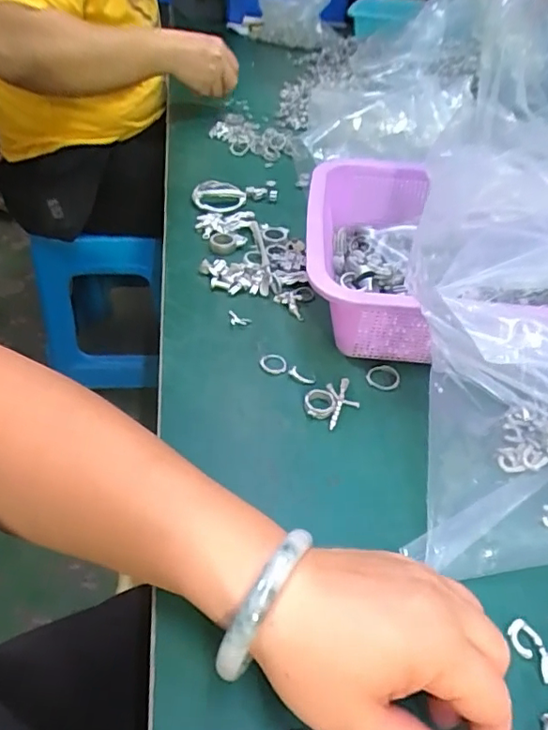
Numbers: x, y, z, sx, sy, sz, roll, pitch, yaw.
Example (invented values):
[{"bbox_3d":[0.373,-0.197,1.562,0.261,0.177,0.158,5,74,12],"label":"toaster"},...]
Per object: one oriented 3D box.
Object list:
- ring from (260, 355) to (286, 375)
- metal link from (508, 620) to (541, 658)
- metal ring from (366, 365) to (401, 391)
[{"bbox_3d":[-0.001,-0.001,0.410,0.021,0.004,0.023,1,43,-1],"label":"ring"},{"bbox_3d":[0.127,0.138,0.267,0.016,0.004,0.014,-32,53,-31],"label":"metal link"},{"bbox_3d":[0.084,0.009,0.402,0.024,0.004,0.023,1,43,-1],"label":"metal ring"}]

